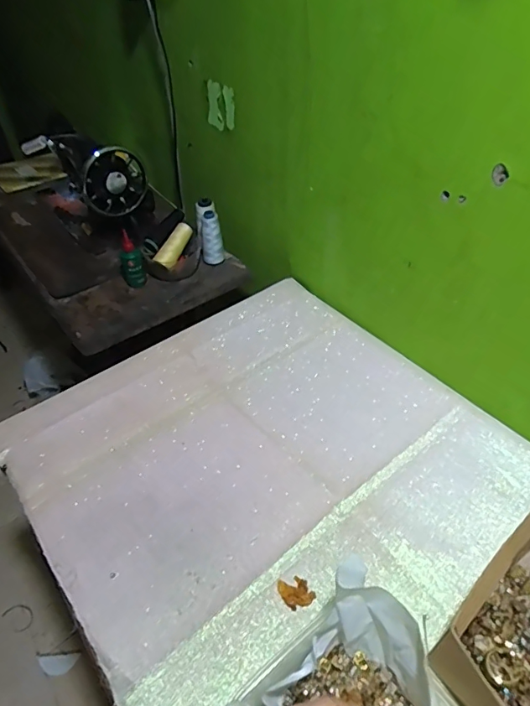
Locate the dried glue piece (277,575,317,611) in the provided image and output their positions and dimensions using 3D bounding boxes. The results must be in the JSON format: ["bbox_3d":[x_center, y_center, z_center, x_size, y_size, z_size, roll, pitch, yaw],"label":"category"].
[{"bbox_3d":[0.036,0.276,0.541,0.035,0.007,0.037,-24,47,-20],"label":"dried glue piece"}]

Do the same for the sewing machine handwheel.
[{"bbox_3d":[-0.305,-0.344,0.955,0.132,0.145,0.023,-34,62,4],"label":"sewing machine handwheel"}]

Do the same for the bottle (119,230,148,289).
[{"bbox_3d":[-0.270,-0.188,0.943,0.044,0.117,0.031,-19,46,-15],"label":"bottle"}]

